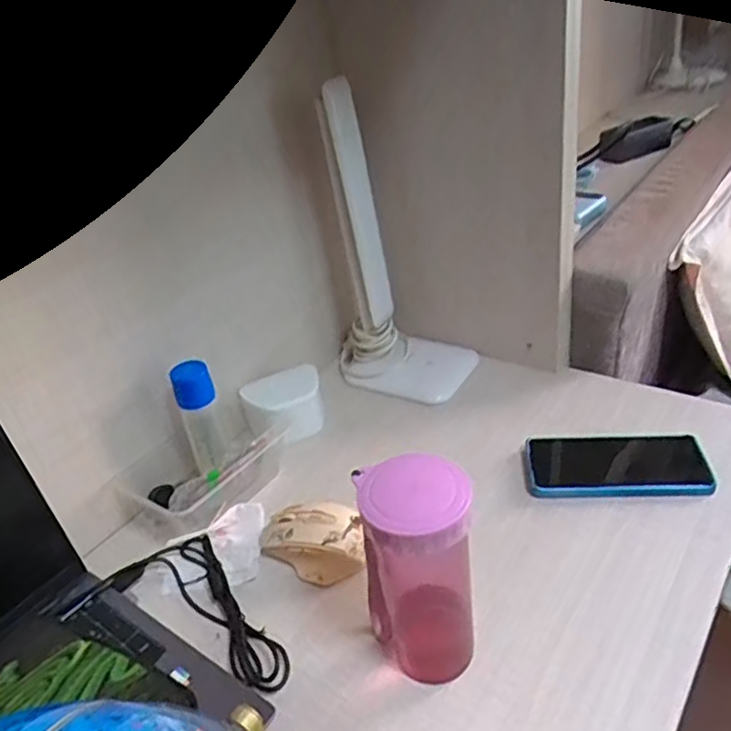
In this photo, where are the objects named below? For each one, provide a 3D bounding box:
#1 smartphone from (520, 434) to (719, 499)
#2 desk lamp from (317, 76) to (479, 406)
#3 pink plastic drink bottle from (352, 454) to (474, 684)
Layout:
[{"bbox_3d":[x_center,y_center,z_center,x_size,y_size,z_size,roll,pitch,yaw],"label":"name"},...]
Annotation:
[{"bbox_3d":[0.243,0.096,0.632,0.166,0.011,0.090,-1,34,11],"label":"smartphone"},{"bbox_3d":[0.028,-0.134,0.732,0.164,0.332,0.099,8,35,25],"label":"desk lamp"},{"bbox_3d":[0.035,0.147,0.448,0.077,0.174,0.071,-5,32,6],"label":"pink plastic drink bottle"}]

